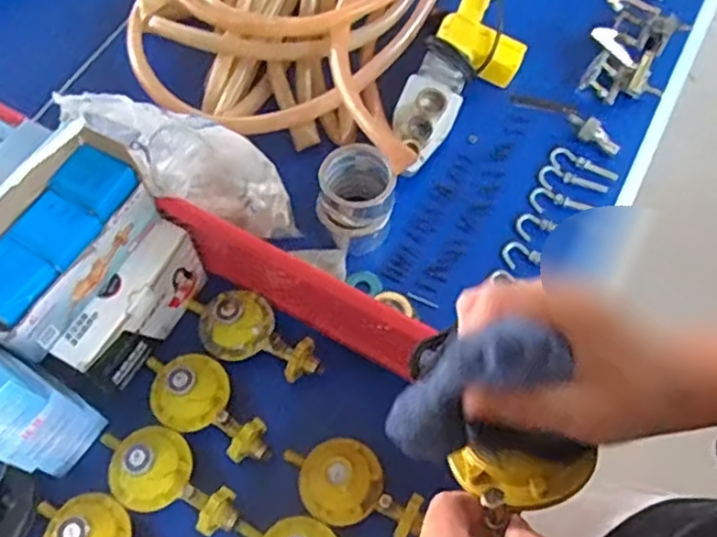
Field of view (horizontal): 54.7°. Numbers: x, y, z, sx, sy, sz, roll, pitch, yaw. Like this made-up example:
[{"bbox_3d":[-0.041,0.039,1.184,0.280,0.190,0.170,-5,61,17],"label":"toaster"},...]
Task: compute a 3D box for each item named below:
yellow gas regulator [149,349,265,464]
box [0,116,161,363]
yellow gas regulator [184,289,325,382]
[{"bbox_3d":[-0.168,0.139,0.729,0.078,0.052,0.166,-43,70,-16],"label":"yellow gas regulator"},{"bbox_3d":[-0.285,-0.028,0.652,0.082,0.137,0.198,34,71,16],"label":"box"},{"bbox_3d":[-0.120,0.068,0.768,0.172,0.061,0.074,25,68,13],"label":"yellow gas regulator"}]

